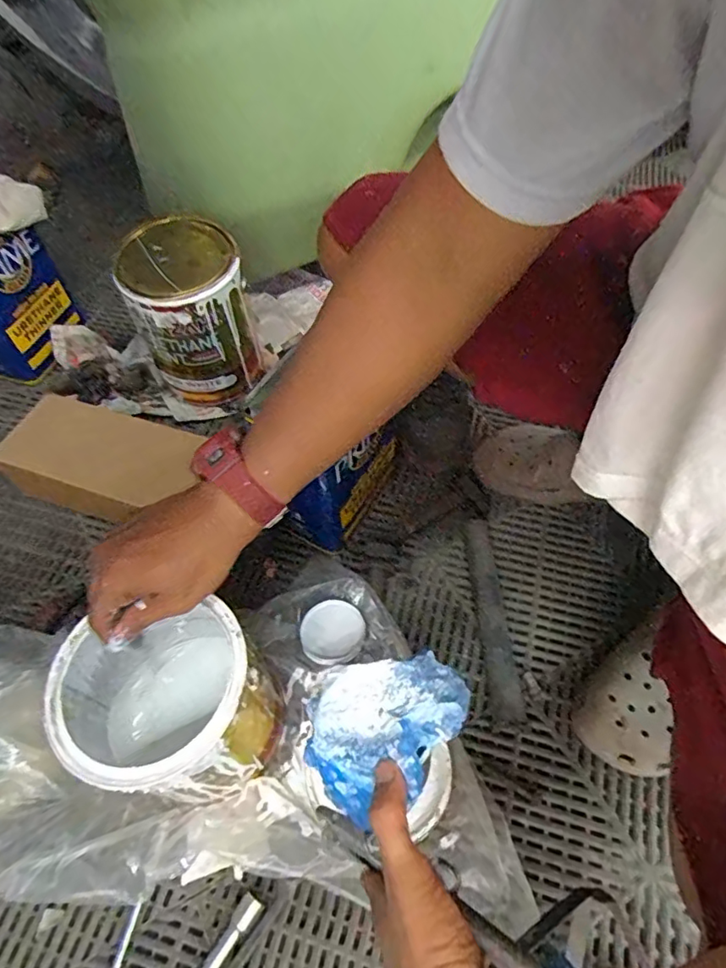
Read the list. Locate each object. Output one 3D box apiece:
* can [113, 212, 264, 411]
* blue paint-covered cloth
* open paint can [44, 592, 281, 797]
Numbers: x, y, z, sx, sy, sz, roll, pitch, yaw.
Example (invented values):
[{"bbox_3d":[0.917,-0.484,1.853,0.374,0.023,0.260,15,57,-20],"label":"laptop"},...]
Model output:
[{"bbox_3d":[-0.240,-0.235,0.804,0.149,0.231,0.139,0,58,1],"label":"can"},{"bbox_3d":[0.013,0.158,0.377,0.089,0.037,0.117,34,64,20],"label":"blue paint-covered cloth"},{"bbox_3d":[-0.177,0.210,0.531,0.161,0.191,0.153,0,58,1],"label":"open paint can"}]

